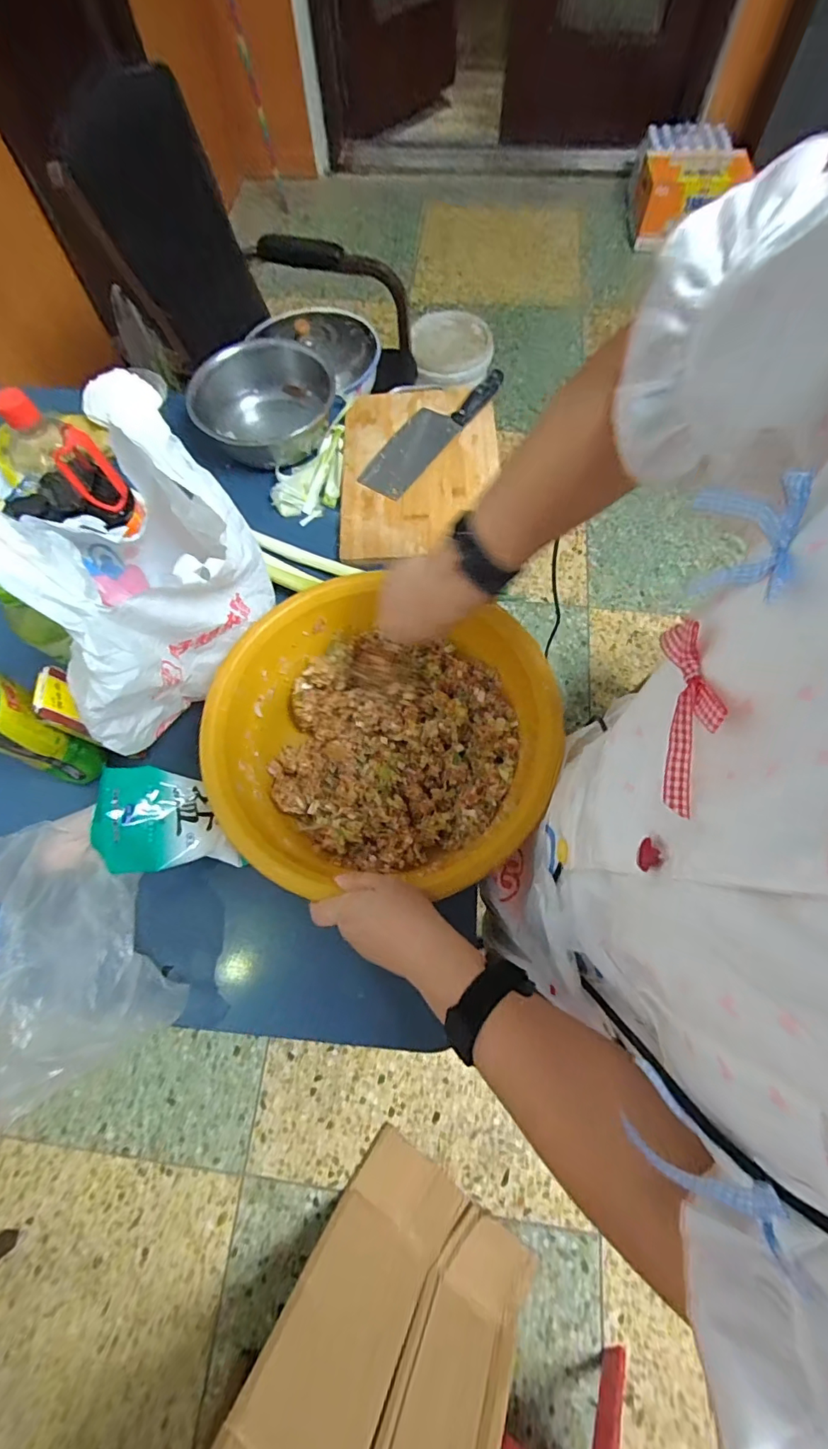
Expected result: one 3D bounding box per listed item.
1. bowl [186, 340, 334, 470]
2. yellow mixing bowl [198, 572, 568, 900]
[{"bbox_3d":[-0.233,-0.500,0.803,0.207,0.096,0.207,-1,68,1],"label":"bowl"},{"bbox_3d":[-0.037,0.021,0.541,0.336,0.119,0.315,0,70,0],"label":"yellow mixing bowl"}]

